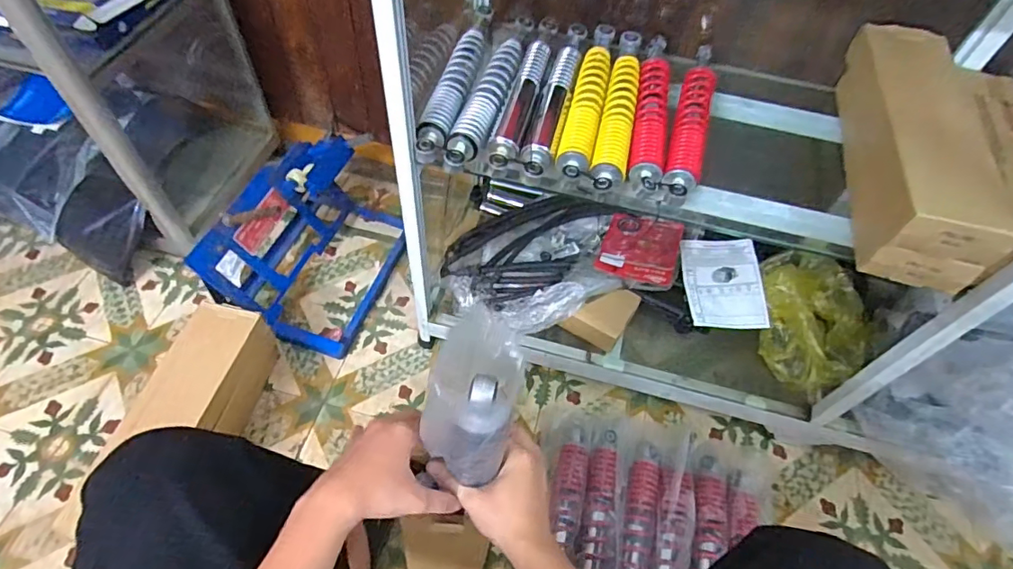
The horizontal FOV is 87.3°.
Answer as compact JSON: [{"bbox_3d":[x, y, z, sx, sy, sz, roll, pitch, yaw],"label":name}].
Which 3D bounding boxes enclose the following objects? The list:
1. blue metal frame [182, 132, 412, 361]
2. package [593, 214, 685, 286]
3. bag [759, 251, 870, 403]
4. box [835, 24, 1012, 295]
[{"bbox_3d":[-0.411,-0.092,1.070,0.333,0.208,0.342,23,57,11],"label":"blue metal frame"},{"bbox_3d":[0.258,-0.075,1.018,0.141,0.022,0.184,12,48,16],"label":"package"},{"bbox_3d":[0.558,0.071,0.968,0.161,0.116,0.237,11,55,3],"label":"bag"},{"bbox_3d":[0.534,-0.179,0.691,0.140,0.101,0.380,14,56,5],"label":"box"}]

